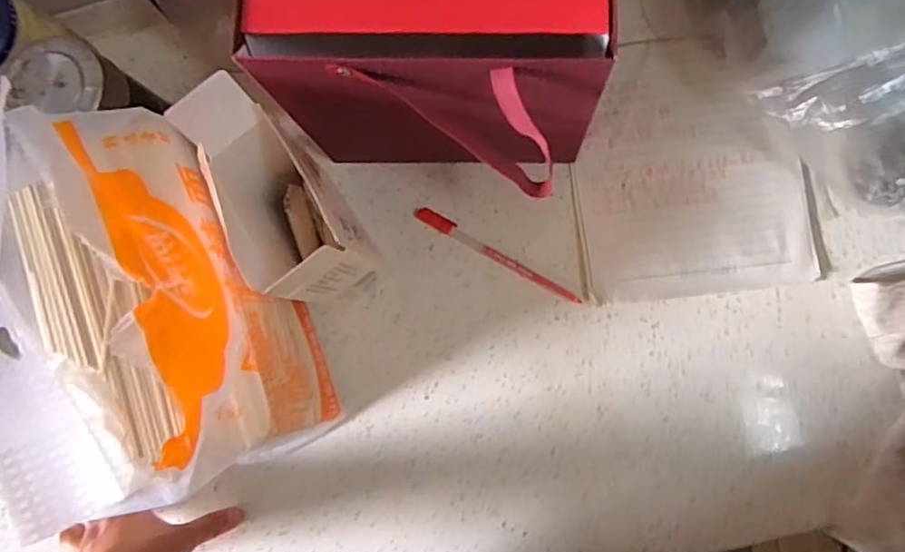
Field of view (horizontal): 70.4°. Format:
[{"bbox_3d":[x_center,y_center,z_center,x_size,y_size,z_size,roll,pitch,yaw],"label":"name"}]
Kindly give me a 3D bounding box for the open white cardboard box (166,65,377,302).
[{"bbox_3d":[-0.114,-0.047,0.472,0.056,0.203,0.131,-33,83,1],"label":"open white cardboard box"}]

